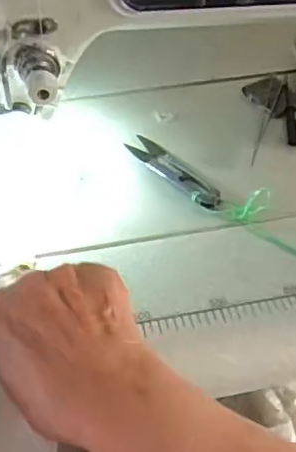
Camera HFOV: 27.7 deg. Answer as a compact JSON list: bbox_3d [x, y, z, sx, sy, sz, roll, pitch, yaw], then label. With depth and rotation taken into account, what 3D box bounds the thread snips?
[{"bbox_3d":[0.022,-0.042,0.460,0.026,0.008,0.095,-33,54,-25],"label":"thread snips"}]

